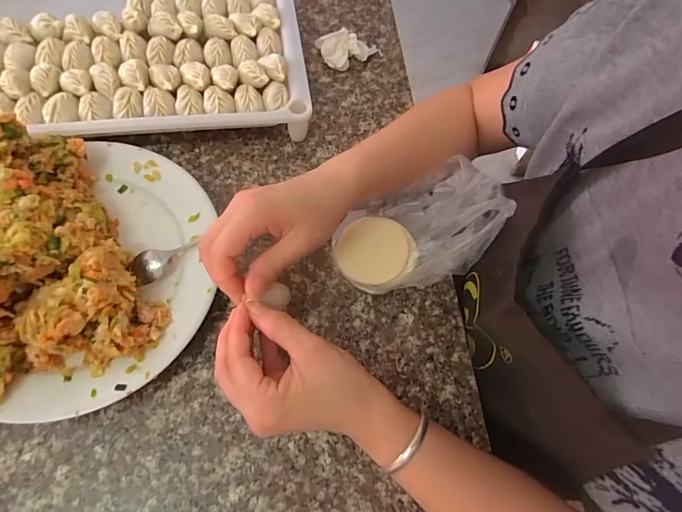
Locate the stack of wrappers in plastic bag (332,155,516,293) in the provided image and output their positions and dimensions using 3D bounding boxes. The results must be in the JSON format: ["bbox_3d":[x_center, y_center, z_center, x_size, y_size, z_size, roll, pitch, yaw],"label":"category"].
[{"bbox_3d":[0.073,-0.032,0.366,0.169,0.053,0.121,-21,70,-14],"label":"stack of wrappers in plastic bag"}]

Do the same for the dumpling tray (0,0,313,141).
[{"bbox_3d":[-0.237,-0.231,0.436,0.379,0.048,0.265,-7,67,-8],"label":"dumpling tray"}]

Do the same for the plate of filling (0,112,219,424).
[{"bbox_3d":[-0.222,-0.001,0.323,0.216,0.088,0.242,-6,67,-8],"label":"plate of filling"}]

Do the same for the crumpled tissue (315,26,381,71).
[{"bbox_3d":[0.011,-0.249,0.480,0.079,0.026,0.044,-4,67,-7],"label":"crumpled tissue"}]

